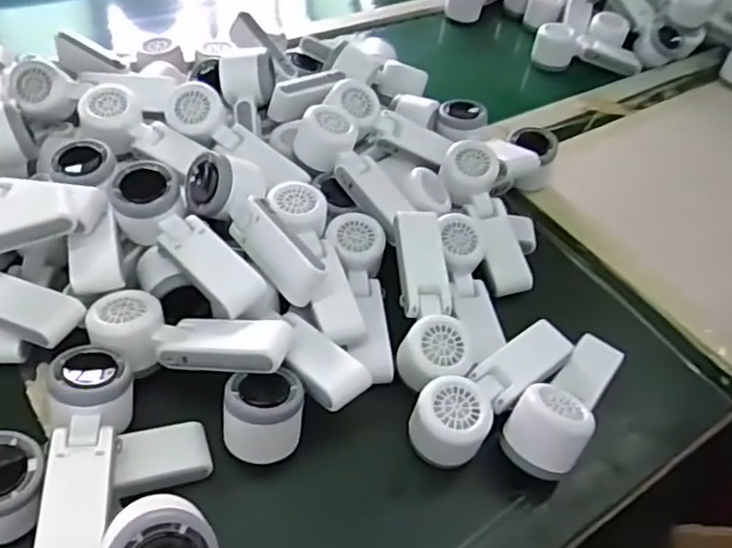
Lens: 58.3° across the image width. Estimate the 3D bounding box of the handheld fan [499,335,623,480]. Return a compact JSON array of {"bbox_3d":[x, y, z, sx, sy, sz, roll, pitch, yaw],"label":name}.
[{"bbox_3d":[0.172,0.097,0.540,0.058,0.049,0.149,33,51,22],"label":"handheld fan"}]

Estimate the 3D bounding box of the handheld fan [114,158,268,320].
[{"bbox_3d":[-0.152,-0.034,0.541,0.050,0.042,0.160,-31,57,-32],"label":"handheld fan"}]

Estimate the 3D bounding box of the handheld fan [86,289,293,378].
[{"bbox_3d":[-0.140,0.054,0.516,0.161,0.054,0.059,16,46,7],"label":"handheld fan"}]

